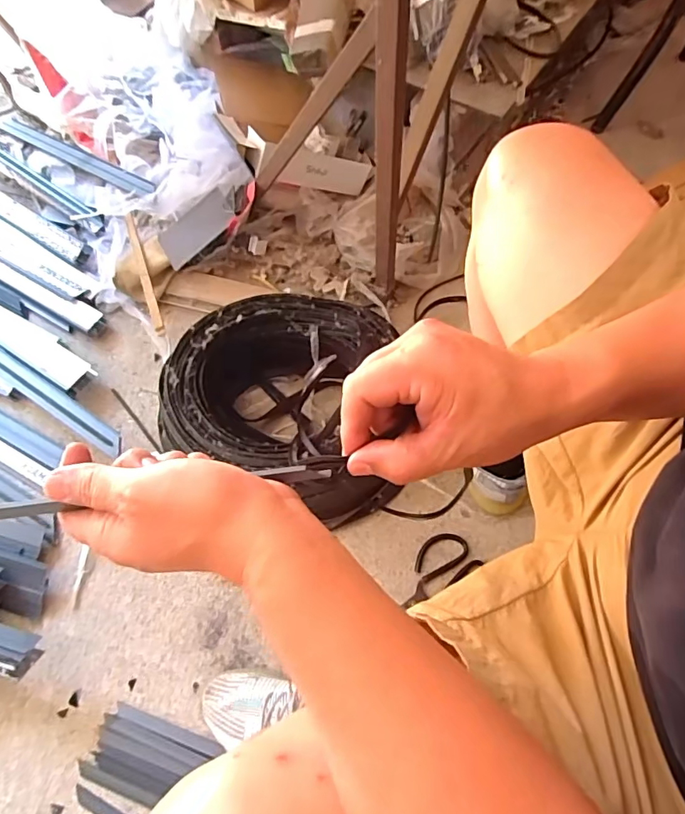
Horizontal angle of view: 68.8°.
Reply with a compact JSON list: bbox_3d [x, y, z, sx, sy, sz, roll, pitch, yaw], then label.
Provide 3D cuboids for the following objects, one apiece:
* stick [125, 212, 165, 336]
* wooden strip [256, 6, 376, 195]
[{"bbox_3d":[-0.398,-0.274,0.994,0.020,0.015,0.304,-20,66,-6],"label":"stick"},{"bbox_3d":[-0.059,-0.439,0.771,0.028,0.455,0.029,43,70,-19],"label":"wooden strip"}]

